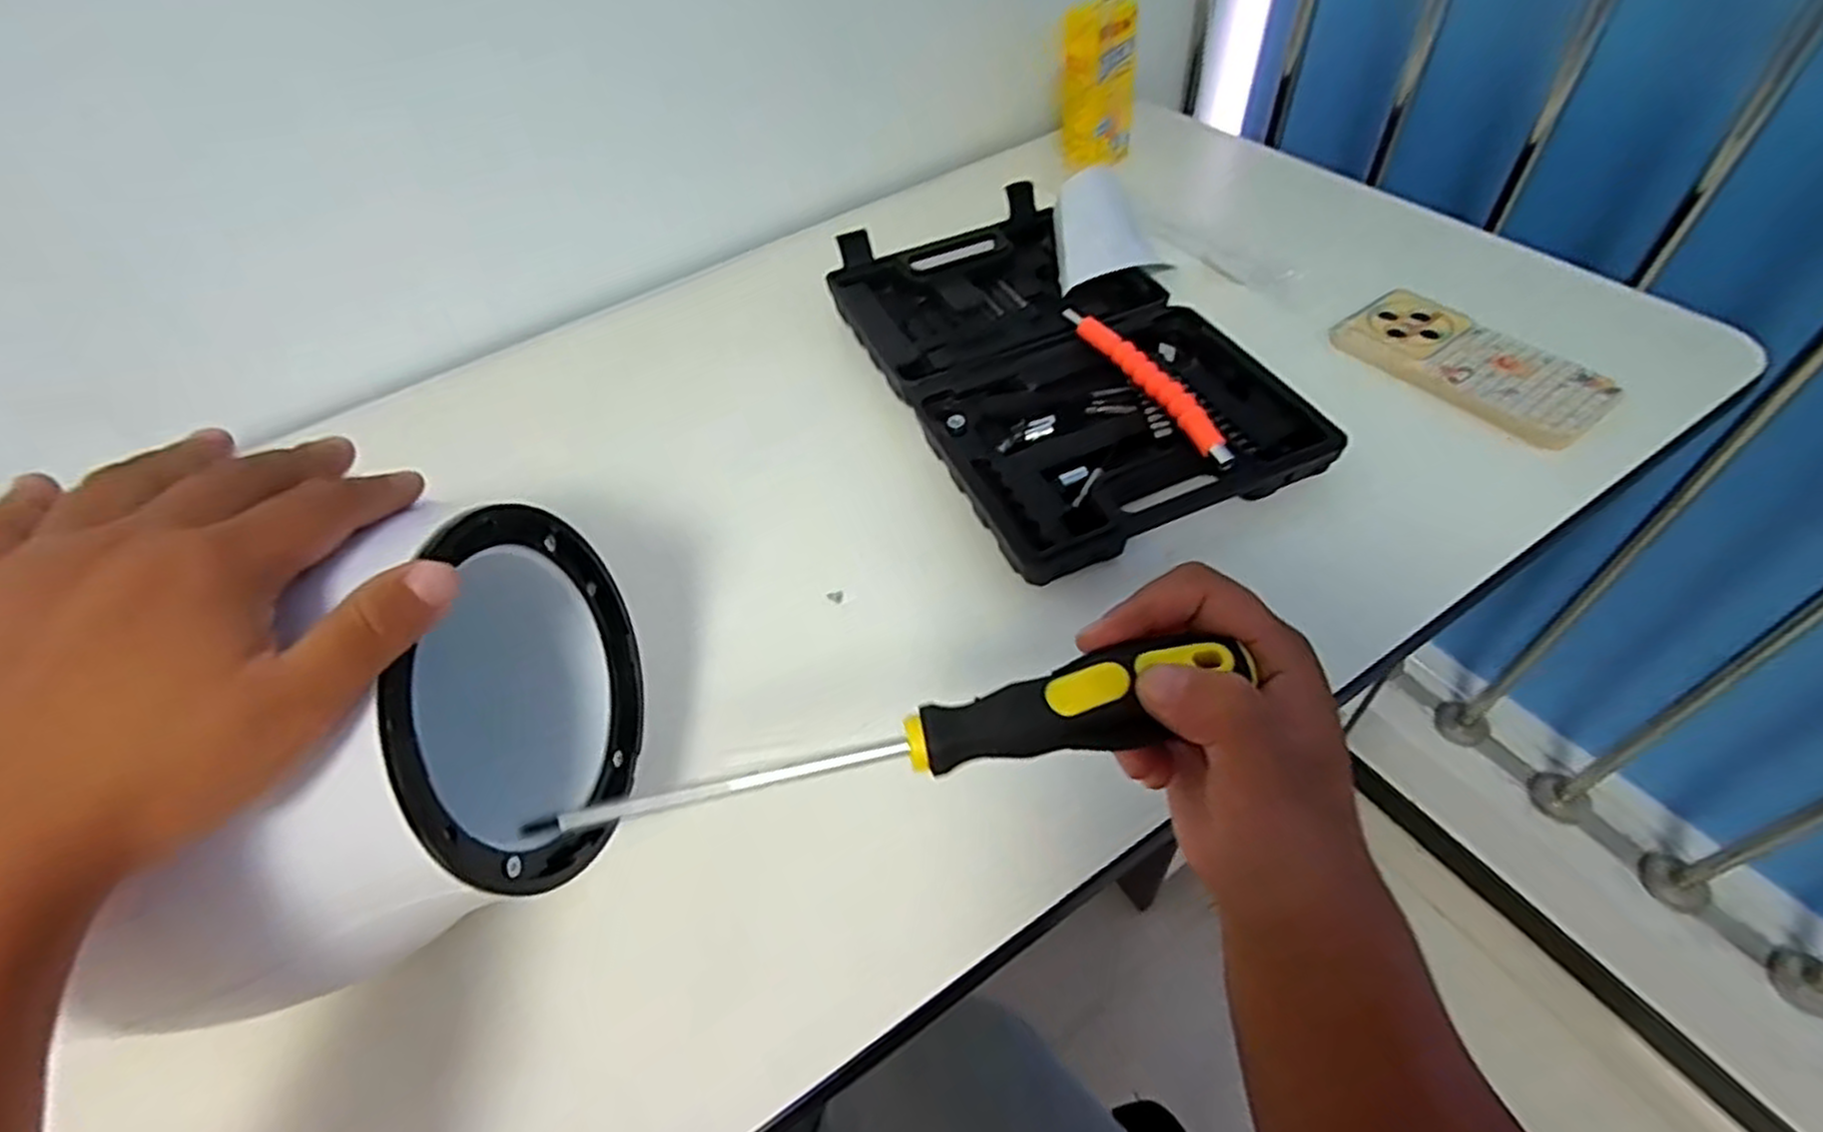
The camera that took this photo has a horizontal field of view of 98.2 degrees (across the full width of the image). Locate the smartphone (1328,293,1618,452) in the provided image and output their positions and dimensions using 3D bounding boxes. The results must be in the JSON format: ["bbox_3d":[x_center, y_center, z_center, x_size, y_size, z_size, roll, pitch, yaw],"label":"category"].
[{"bbox_3d":[0.360,-0.133,0.509,0.070,0.018,0.154,-31,54,-19],"label":"smartphone"}]

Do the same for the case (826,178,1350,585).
[{"bbox_3d":[0.091,-0.143,0.547,0.211,0.045,0.348,-20,51,-11],"label":"case"}]

